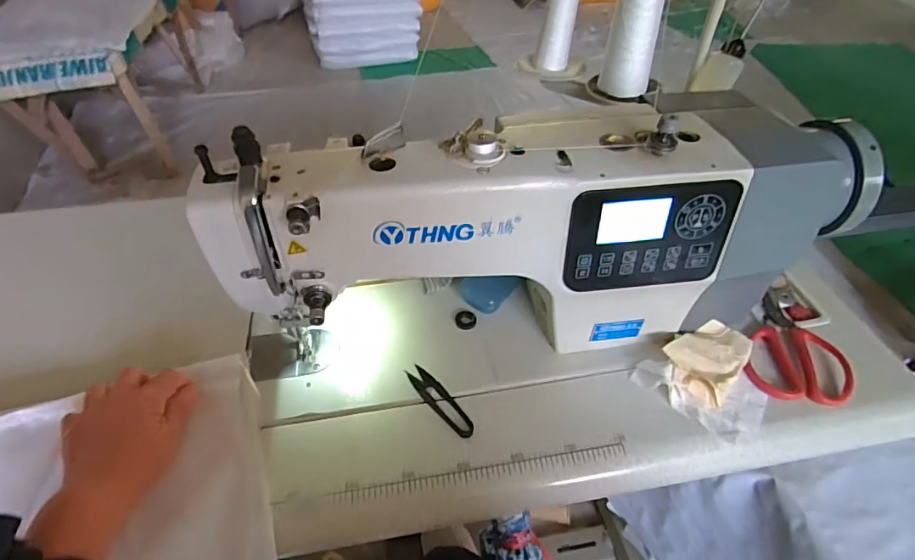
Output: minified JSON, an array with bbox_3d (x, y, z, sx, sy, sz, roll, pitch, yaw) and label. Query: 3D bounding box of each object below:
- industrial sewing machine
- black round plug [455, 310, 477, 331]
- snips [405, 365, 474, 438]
[{"bbox_3d":[0.086,-0.039,0.505,0.579,0.244,0.138,-9,46,-9],"label":"industrial sewing machine"},{"bbox_3d":[0.010,0.047,0.596,0.024,0.007,0.025,0,45,0],"label":"black round plug"},{"bbox_3d":[-0.019,0.122,0.517,0.023,0.005,0.097,-31,53,-27],"label":"snips"}]

